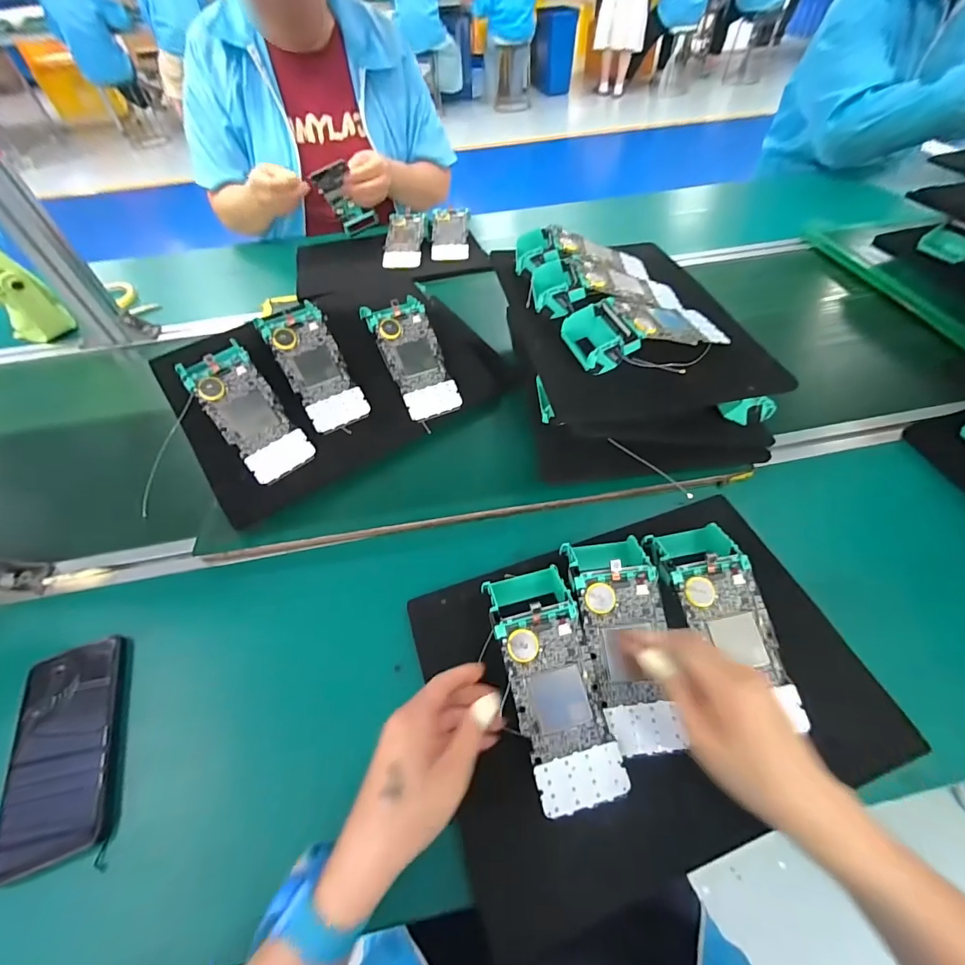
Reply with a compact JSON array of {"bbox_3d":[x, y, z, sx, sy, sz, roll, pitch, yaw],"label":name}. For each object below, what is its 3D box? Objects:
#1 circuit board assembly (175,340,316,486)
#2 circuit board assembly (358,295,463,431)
[{"bbox_3d":[-0.253,-0.075,0.471,0.068,0.015,0.154,-37,92,-23],"label":"circuit board assembly"},{"bbox_3d":[-0.084,-0.153,0.529,0.068,0.024,0.160,-23,86,-14],"label":"circuit board assembly"}]

